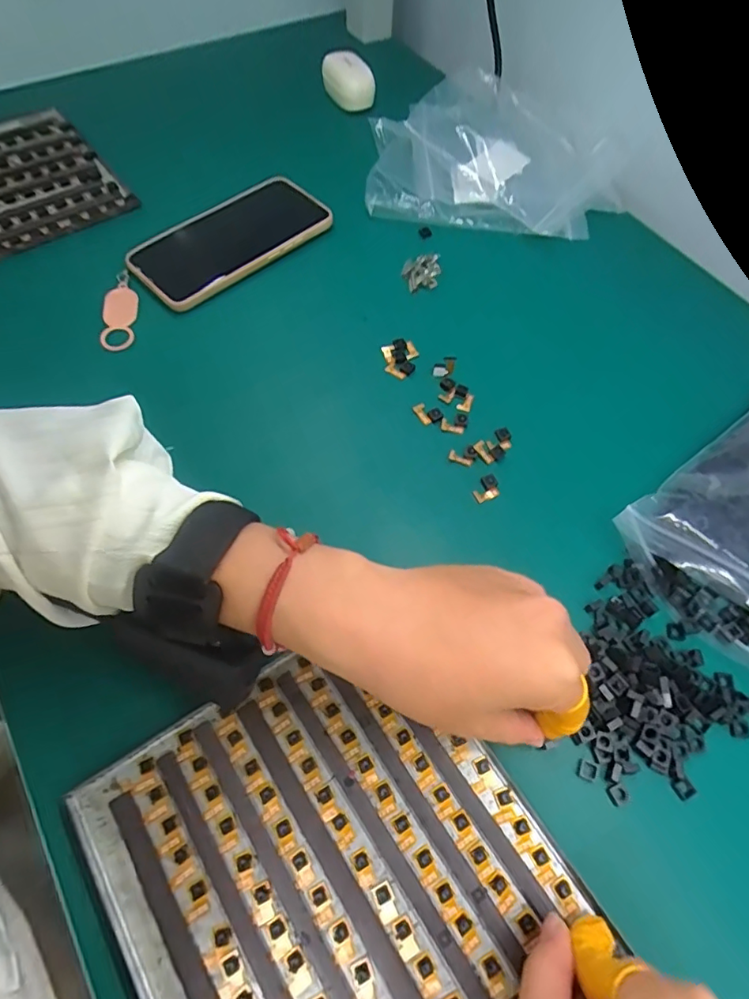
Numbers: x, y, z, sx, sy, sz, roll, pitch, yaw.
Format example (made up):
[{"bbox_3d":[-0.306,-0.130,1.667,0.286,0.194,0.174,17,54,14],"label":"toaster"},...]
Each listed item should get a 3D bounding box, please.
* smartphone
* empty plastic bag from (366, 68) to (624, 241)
[{"bbox_3d":[-0.118,-0.213,0.435,0.164,0.019,0.075,-39,70,-20],"label":"smartphone"},{"bbox_3d":[0.111,-0.326,0.493,0.225,0.033,0.195,12,63,5],"label":"empty plastic bag"}]

